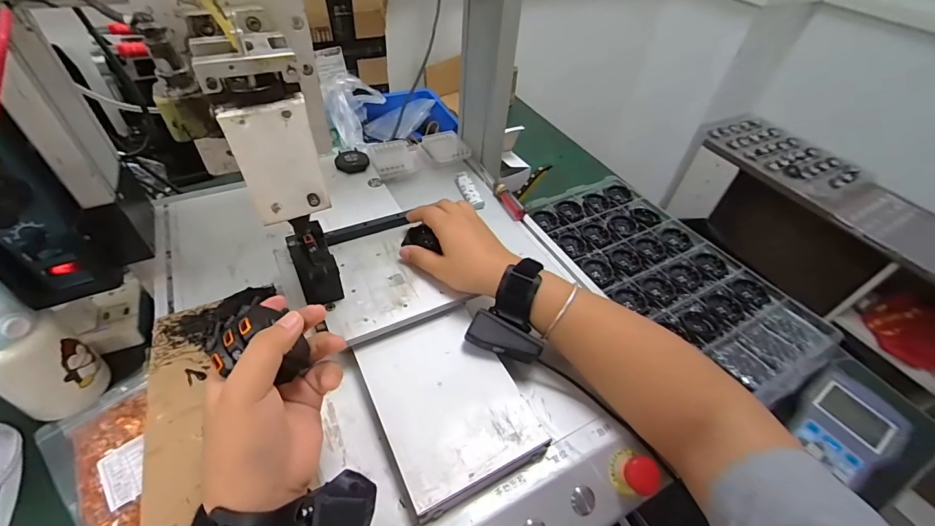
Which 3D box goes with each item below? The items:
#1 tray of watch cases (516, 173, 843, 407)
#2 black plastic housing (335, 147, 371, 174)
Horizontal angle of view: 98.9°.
[{"bbox_3d":[0.299,0.008,0.625,0.244,0.036,0.442,-20,52,-23],"label":"tray of watch cases"},{"bbox_3d":[-0.170,-0.151,0.591,0.047,0.014,0.043,-11,49,-17],"label":"black plastic housing"}]

